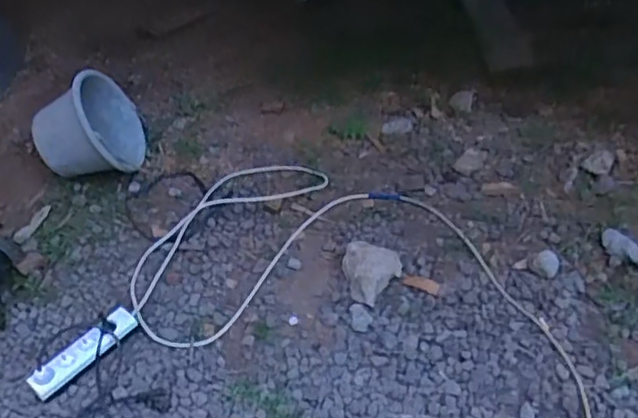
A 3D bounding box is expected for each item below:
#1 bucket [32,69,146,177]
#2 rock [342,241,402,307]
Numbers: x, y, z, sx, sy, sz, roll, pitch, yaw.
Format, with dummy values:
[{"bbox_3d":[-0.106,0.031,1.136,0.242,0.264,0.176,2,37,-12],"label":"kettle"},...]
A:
[{"bbox_3d":[-0.630,-0.211,1.706,0.229,0.276,0.229,-19,30,11],"label":"bucket"},{"bbox_3d":[0.130,0.146,1.478,0.133,0.116,0.134,0,48,-1],"label":"rock"}]

